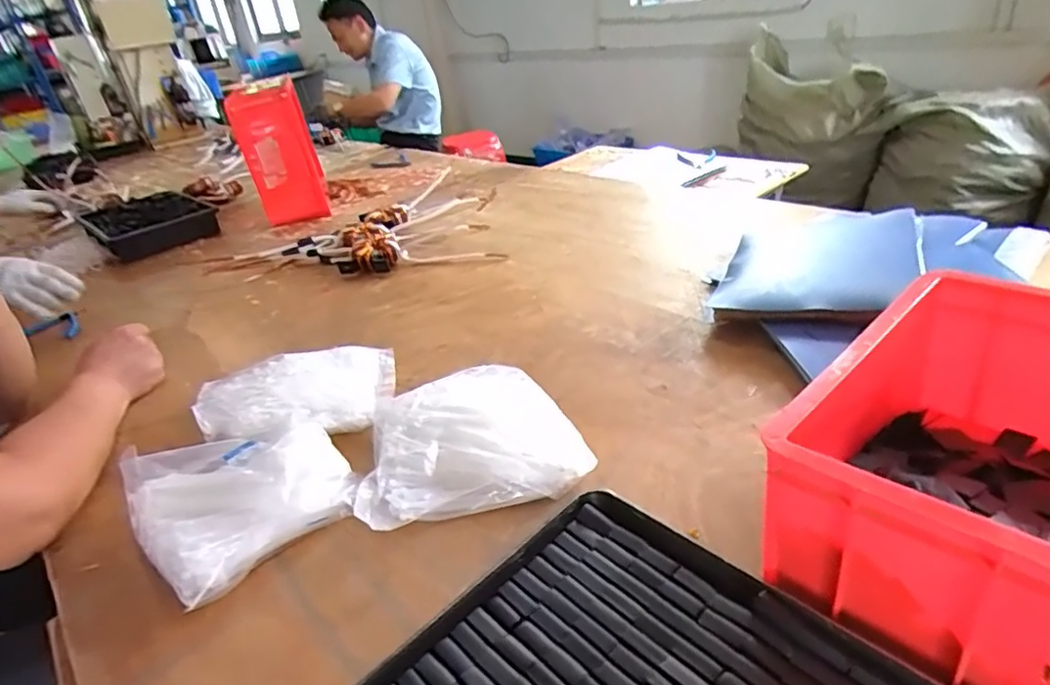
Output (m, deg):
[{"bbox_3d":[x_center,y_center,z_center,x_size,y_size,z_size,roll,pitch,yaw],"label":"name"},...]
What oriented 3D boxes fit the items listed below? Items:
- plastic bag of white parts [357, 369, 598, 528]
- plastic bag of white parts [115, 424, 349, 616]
[{"bbox_3d":[-0.062,0.099,0.605,0.213,0.047,0.191,-16,31,-11],"label":"plastic bag of white parts"},{"bbox_3d":[-0.281,0.133,0.587,0.205,0.051,0.180,20,41,40],"label":"plastic bag of white parts"}]

